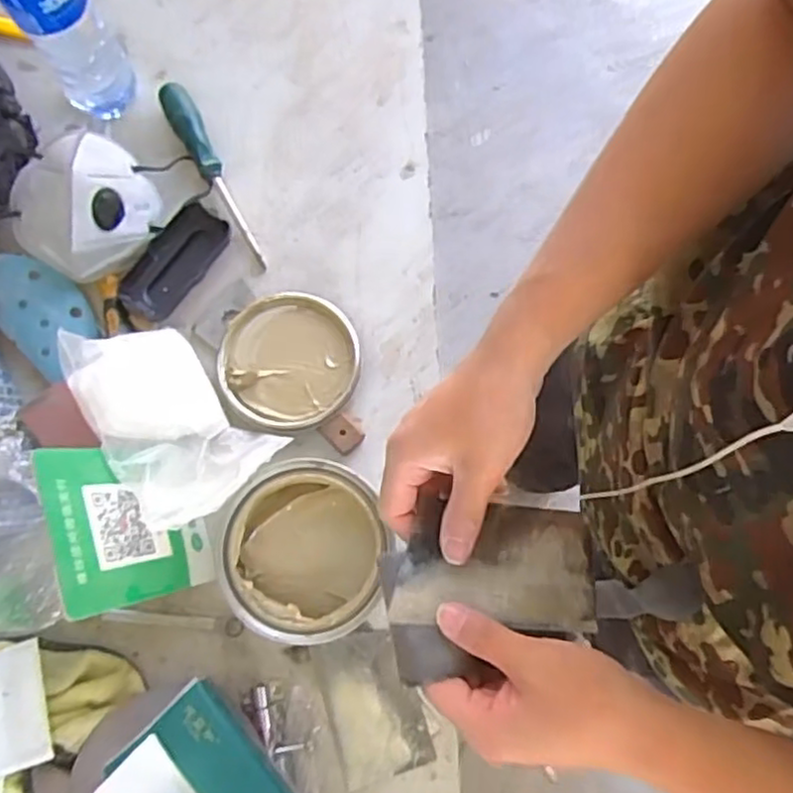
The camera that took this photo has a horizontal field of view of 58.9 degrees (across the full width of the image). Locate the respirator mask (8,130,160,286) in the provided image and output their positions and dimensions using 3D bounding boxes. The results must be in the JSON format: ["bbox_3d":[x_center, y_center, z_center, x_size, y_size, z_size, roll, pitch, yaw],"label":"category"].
[{"bbox_3d":[-0.275,-0.168,0.604,0.104,0.091,0.114,0,78,0],"label":"respirator mask"}]

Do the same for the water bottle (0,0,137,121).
[{"bbox_3d":[-0.275,-0.310,0.563,0.062,0.226,0.064,-29,80,-6],"label":"water bottle"}]

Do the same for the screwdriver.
[{"bbox_3d":[-0.170,-0.205,0.650,0.027,0.021,0.196,-27,80,-6],"label":"screwdriver"}]

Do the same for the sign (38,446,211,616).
[{"bbox_3d":[-0.196,0.096,0.524,0.008,0.147,0.112,-22,75,20],"label":"sign"}]

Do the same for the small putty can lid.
[{"bbox_3d":[-0.094,-0.031,0.617,0.115,0.020,0.118,0,78,0],"label":"small putty can lid"}]

